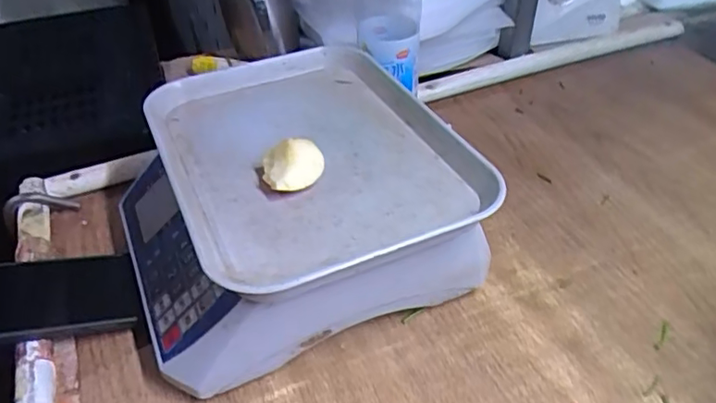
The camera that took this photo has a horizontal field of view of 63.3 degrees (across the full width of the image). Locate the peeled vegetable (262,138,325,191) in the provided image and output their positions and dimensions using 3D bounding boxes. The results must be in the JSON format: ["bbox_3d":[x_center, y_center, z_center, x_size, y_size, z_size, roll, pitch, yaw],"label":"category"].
[{"bbox_3d":[-0.047,-0.026,0.426,0.044,0.035,0.034,-7,40,-5],"label":"peeled vegetable"}]

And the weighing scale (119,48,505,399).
[{"bbox_3d":[-0.061,-0.003,0.487,0.256,0.115,0.289,-18,42,-18],"label":"weighing scale"}]

